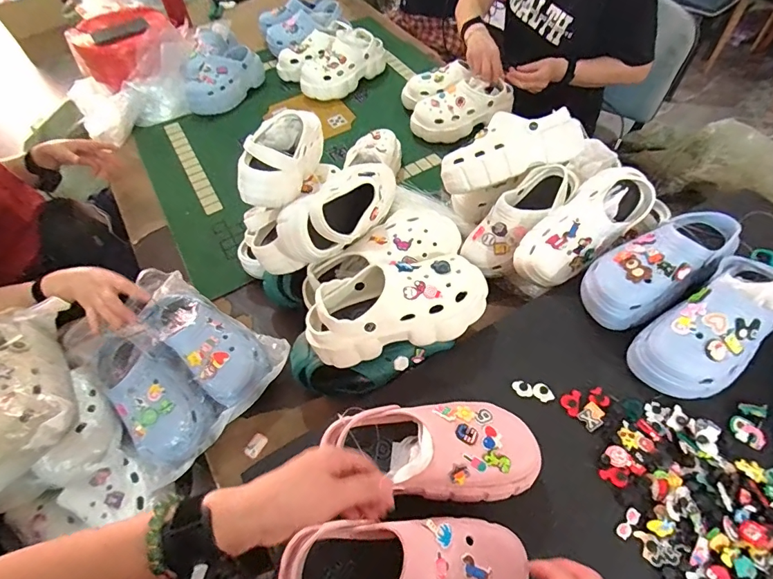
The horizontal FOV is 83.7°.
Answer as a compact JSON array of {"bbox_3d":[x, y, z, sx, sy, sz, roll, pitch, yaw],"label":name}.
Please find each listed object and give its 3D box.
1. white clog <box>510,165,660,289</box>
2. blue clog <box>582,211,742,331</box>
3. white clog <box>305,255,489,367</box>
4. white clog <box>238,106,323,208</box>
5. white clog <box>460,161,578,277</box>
[{"bbox_3d":[0.322,-0.113,0.709,0.249,0.078,0.112,-40,60,1],"label":"white clog"},{"bbox_3d":[0.409,-0.036,0.641,0.245,0.082,0.105,-24,57,-11],"label":"blue clog"},{"bbox_3d":[0.015,0.025,0.626,0.265,0.085,0.113,-11,55,-3],"label":"white clog"},{"bbox_3d":[-0.169,-0.219,0.710,0.081,0.095,0.198,5,56,8],"label":"white clog"},{"bbox_3d":[0.244,-0.133,0.801,0.236,0.086,0.093,-48,61,7],"label":"white clog"}]

